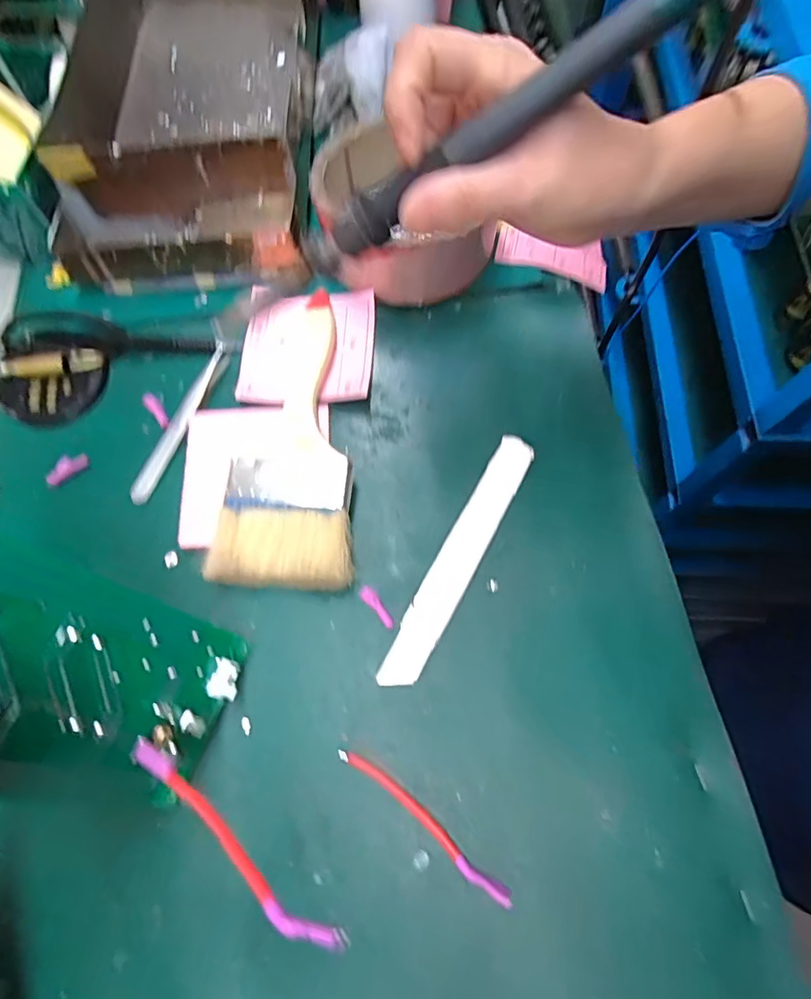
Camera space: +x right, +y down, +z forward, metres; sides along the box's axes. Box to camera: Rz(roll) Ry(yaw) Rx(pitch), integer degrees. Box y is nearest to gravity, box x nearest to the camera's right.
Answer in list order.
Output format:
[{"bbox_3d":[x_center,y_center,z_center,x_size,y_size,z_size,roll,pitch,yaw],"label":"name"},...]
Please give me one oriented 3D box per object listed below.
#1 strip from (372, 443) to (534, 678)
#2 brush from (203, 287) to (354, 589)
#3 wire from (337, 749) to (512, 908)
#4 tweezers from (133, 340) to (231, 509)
[{"bbox_3d":[0.031,0.031,0.293,0.022,0.006,0.157,27,72,12],"label":"strip"},{"bbox_3d":[-0.066,-0.041,0.310,0.072,0.027,0.189,0,68,1],"label":"brush"},{"bbox_3d":[0.007,0.152,0.245,0.098,0.009,0.009,36,74,14],"label":"wire"},{"bbox_3d":[-0.140,-0.050,0.325,0.014,0.005,0.113,22,71,10],"label":"tweezers"}]

